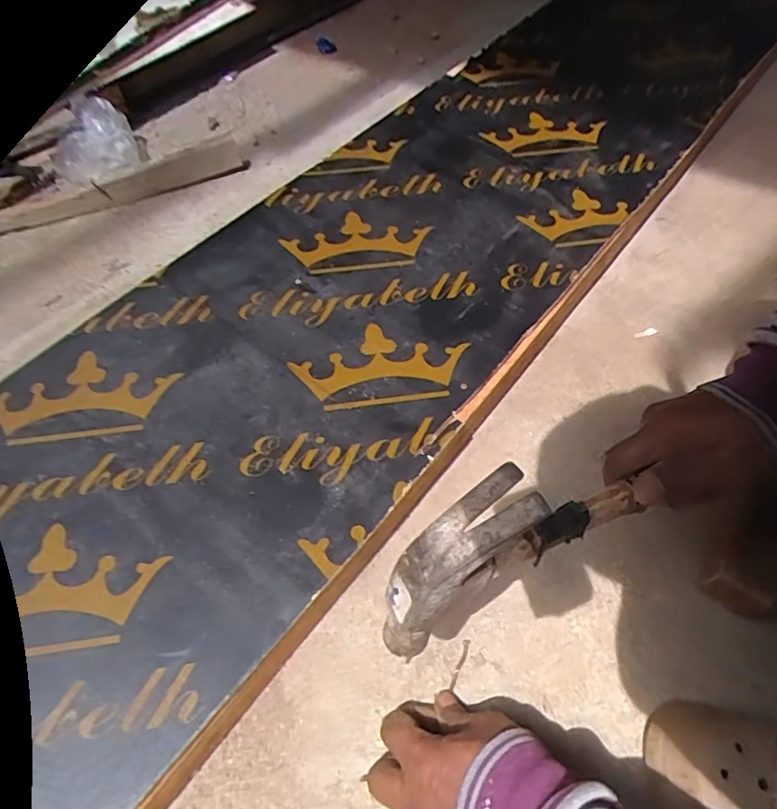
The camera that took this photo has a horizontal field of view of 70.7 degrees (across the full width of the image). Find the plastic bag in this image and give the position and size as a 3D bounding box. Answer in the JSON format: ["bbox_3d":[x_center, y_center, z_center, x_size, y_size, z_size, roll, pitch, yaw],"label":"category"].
[{"bbox_3d":[-0.435,-0.387,0.799,0.117,0.071,0.071,-27,60,-17],"label":"plastic bag"}]

